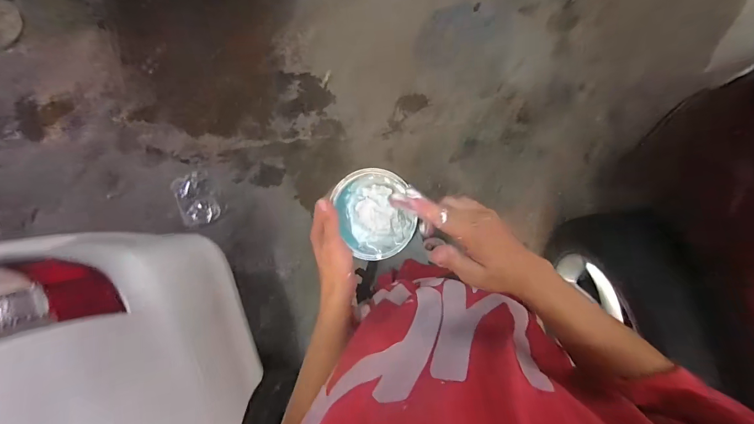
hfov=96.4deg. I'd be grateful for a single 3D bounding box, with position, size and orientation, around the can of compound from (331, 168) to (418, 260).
[{"bbox_3d":[-0.005,0.001,0.450,0.097,0.059,0.113,-17,95,4],"label":"can of compound"}]

